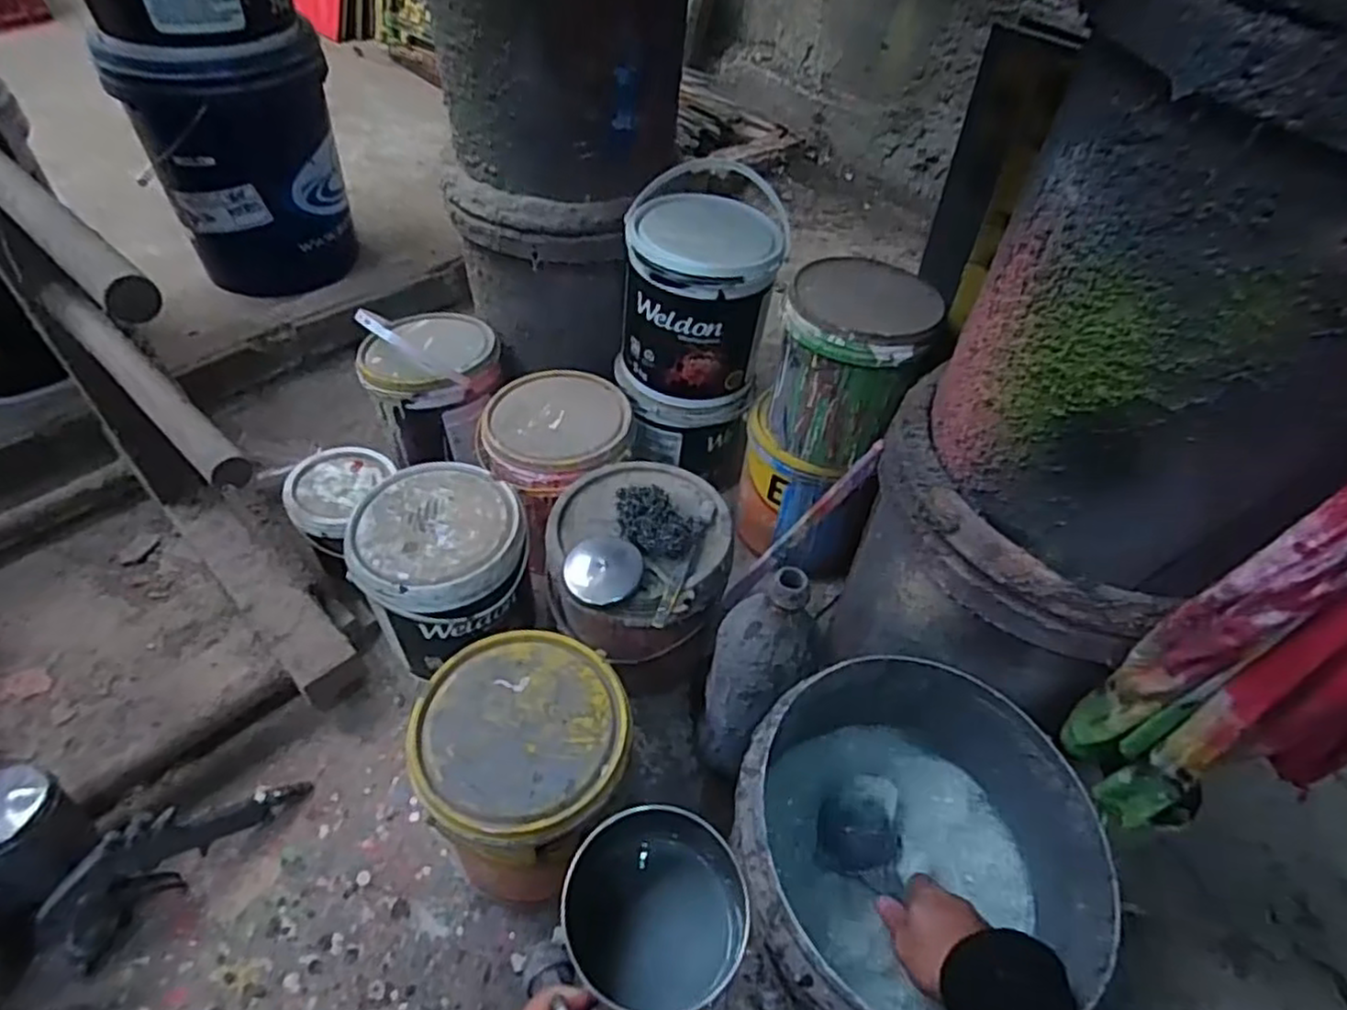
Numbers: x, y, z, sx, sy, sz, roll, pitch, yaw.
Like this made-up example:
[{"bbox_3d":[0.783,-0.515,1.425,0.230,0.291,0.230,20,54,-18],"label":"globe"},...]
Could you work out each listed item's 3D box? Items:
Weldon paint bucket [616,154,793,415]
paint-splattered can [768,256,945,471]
[{"bbox_3d":[0.022,-0.241,0.878,0.178,0.205,0.158,36,56,26],"label":"Weldon paint bucket"},{"bbox_3d":[0.195,-0.164,0.802,0.153,0.171,0.168,20,51,14],"label":"paint-splattered can"}]

